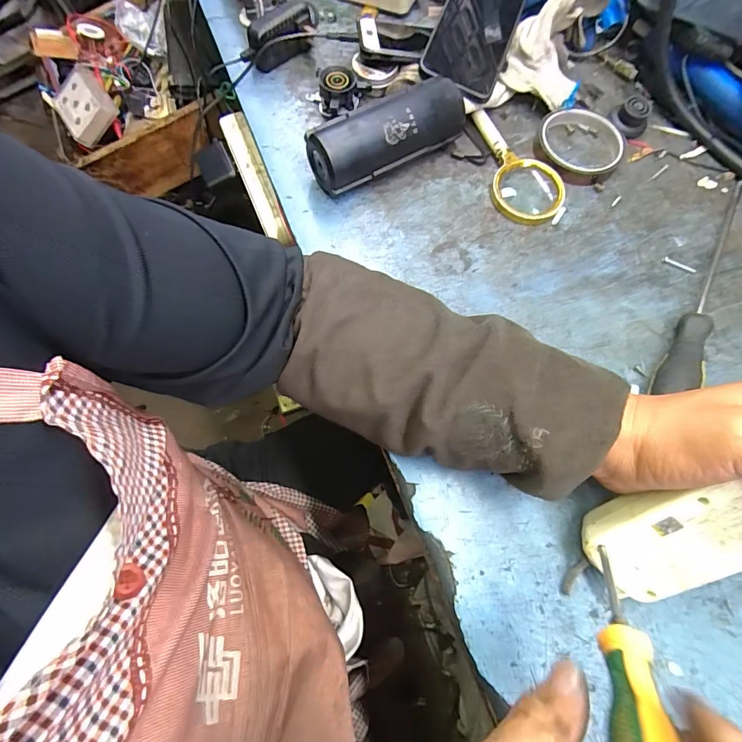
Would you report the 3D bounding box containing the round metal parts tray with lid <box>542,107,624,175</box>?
[{"bbox_3d":[0.214,-0.236,0.433,0.081,0.016,0.078,1,70,-2],"label":"round metal parts tray with lid"}]

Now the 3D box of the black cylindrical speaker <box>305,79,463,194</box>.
[{"bbox_3d":[0.017,-0.219,0.399,0.150,0.055,0.047,-28,74,-12],"label":"black cylindrical speaker"}]

